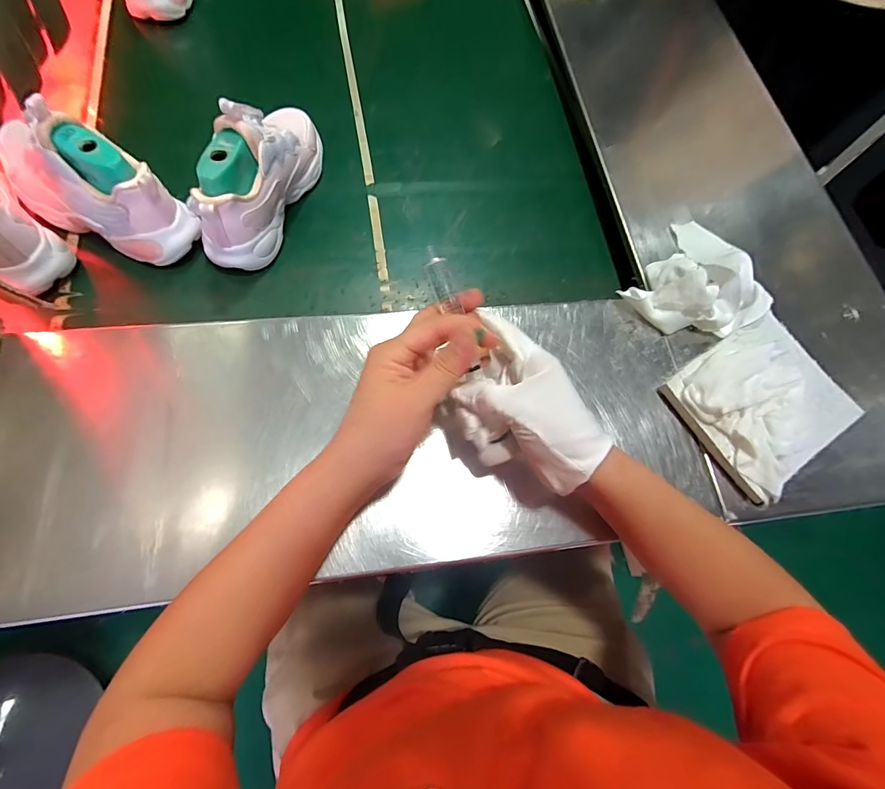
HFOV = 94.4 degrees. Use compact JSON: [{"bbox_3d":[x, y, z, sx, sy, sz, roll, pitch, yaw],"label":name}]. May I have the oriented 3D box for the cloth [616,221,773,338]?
[{"bbox_3d":[0.274,-0.120,0.423,0.147,0.044,0.127,-40,77,-18],"label":"cloth"}]

